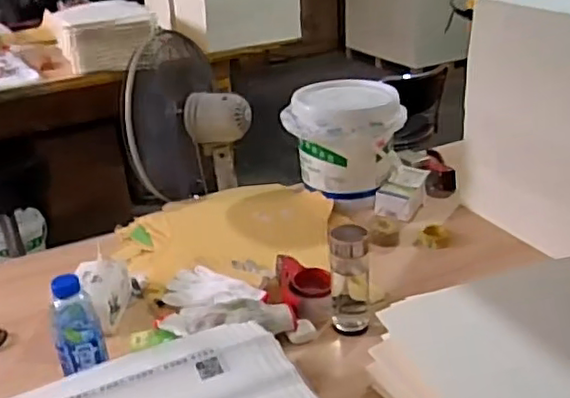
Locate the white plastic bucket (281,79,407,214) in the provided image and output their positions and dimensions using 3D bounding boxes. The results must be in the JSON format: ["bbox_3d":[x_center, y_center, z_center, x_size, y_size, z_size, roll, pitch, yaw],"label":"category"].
[{"bbox_3d":[0.139,-0.131,1.498,0.226,0.245,0.225,-25,34,-37],"label":"white plastic bucket"}]

